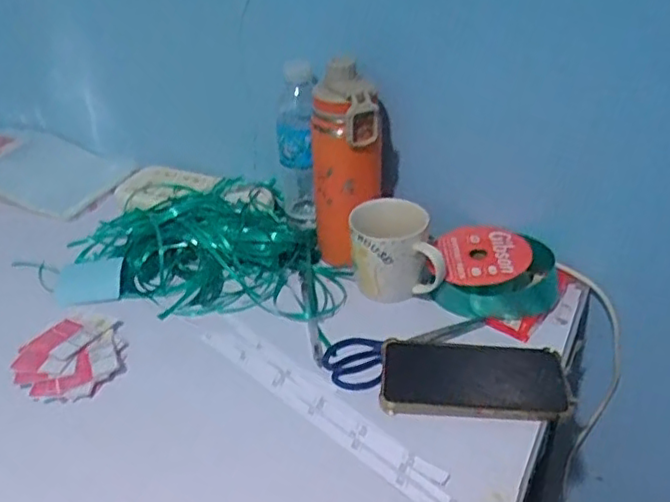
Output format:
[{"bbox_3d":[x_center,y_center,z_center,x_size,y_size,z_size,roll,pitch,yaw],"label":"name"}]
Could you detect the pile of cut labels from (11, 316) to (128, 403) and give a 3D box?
[{"bbox_3d":[-0.264,0.106,0.629,0.103,0.013,0.108,-2,37,1],"label":"pile of cut labels"}]

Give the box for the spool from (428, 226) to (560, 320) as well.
[{"bbox_3d":[0.172,0.018,0.673,0.133,0.039,0.113,6,37,11],"label":"spool"}]

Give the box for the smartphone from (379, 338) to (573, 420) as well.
[{"bbox_3d":[0.128,0.117,0.578,0.167,0.010,0.082,2,37,7],"label":"smartphone"}]

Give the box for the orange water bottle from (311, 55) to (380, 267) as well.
[{"bbox_3d":[0.013,-0.090,0.694,0.076,0.213,0.068,-1,37,3],"label":"orange water bottle"}]

